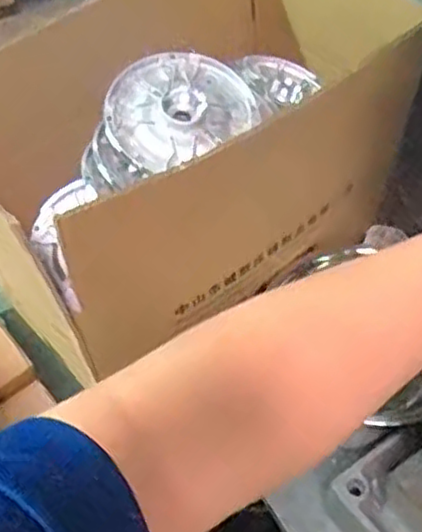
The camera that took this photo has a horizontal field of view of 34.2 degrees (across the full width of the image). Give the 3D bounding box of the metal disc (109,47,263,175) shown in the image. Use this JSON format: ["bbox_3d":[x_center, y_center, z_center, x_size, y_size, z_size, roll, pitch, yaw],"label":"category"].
[{"bbox_3d":[-0.028,-0.144,0.620,0.124,0.031,0.116,2,66,-5],"label":"metal disc"}]

